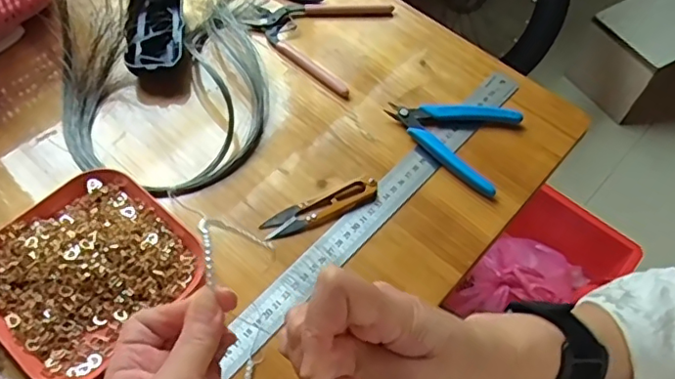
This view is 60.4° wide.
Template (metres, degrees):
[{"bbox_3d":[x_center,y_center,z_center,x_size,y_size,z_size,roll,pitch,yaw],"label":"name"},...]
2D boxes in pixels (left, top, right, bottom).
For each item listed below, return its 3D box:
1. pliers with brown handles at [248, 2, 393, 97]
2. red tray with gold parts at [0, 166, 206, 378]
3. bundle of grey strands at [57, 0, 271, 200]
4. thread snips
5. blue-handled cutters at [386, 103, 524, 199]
[{"bbox_3d":[-0.011,-0.166,0.589,0.120,0.009,0.131,28,61,14],"label":"pliers with brown handles"},{"bbox_3d":[-0.190,0.057,0.434,0.136,0.020,0.143,39,64,19],"label":"red tray with gold parts"},{"bbox_3d":[-0.158,-0.111,0.527,0.182,0.043,0.246,-7,59,-7],"label":"bundle of grey strands"},{"bbox_3d":[-0.014,0.014,0.477,0.101,0.010,0.026,-23,62,-16],"label":"thread snips"},{"bbox_3d":[0.114,-0.057,0.527,0.120,0.015,0.086,40,64,20],"label":"blue-handled cutters"}]

